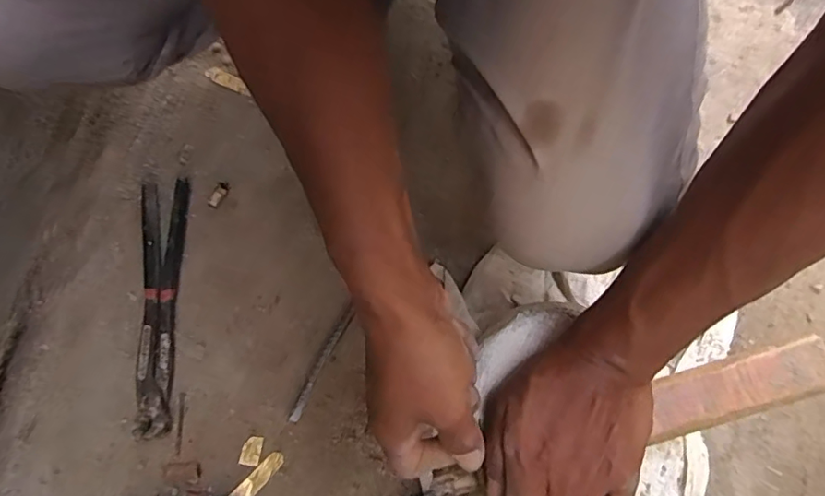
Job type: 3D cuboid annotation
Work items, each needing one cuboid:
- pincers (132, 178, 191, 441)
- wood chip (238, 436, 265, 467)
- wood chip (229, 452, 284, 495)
[{"bbox_3d":[-0.234,0.049,0.487,0.041,0.019,0.241,-5,70,-3],"label":"pincers"},{"bbox_3d":[-0.142,0.178,0.458,0.017,0.004,0.024,11,70,3],"label":"wood chip"},{"bbox_3d":[-0.133,0.198,0.452,0.016,0.004,0.050,40,74,12],"label":"wood chip"}]

